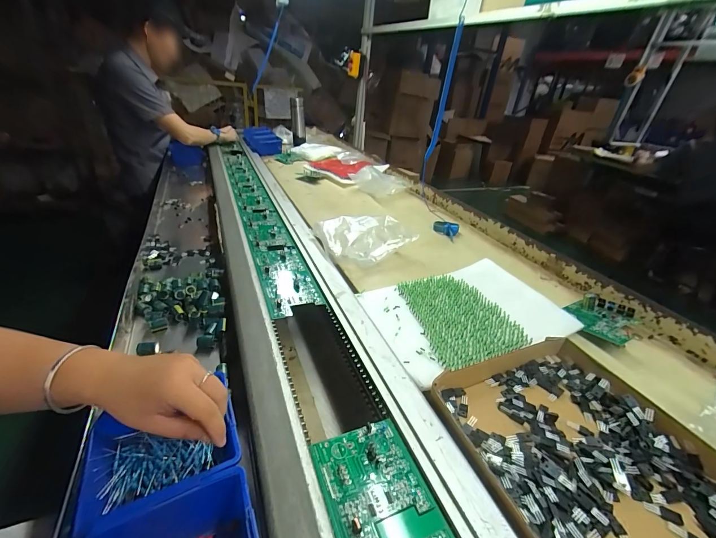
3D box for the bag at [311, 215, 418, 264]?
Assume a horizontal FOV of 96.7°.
[{"bbox_3d":[0.016,-0.066,0.684,0.177,0.070,0.126,-11,34,-20],"label":"bag"}]

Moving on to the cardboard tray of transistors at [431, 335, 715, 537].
[{"bbox_3d":[0.246,0.205,0.301,0.233,0.032,0.308,-10,34,-19],"label":"cardboard tray of transistors"}]

